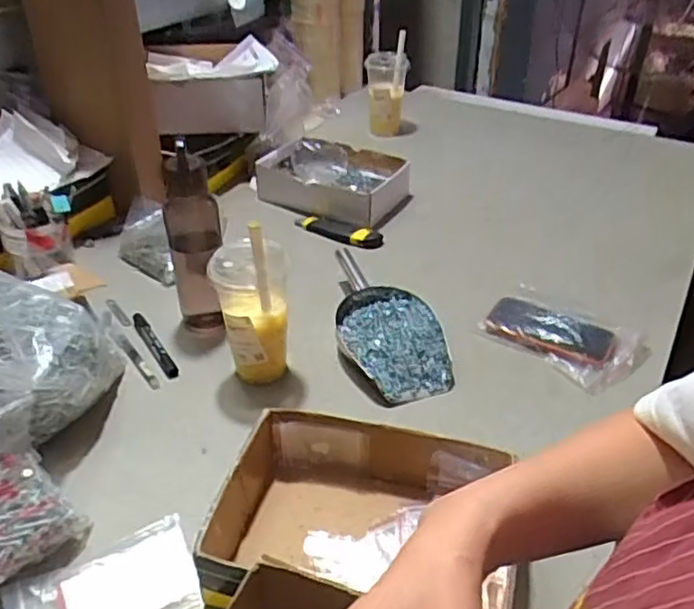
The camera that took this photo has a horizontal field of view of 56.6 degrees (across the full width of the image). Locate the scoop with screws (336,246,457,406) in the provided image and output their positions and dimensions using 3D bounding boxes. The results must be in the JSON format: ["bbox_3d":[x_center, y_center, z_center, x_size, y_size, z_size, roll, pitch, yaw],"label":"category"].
[{"bbox_3d":[0.046,0.022,0.855,0.127,0.053,0.264,-8,37,-10],"label":"scoop with screws"}]

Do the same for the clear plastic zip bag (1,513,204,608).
[{"bbox_3d":[-0.207,0.248,0.552,0.152,0.013,0.093,-19,40,-24],"label":"clear plastic zip bag"}]

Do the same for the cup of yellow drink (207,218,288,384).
[{"bbox_3d":[-0.110,-0.006,0.747,0.084,0.211,0.076,-9,37,-11],"label":"cup of yellow drink"}]

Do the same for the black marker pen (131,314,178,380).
[{"bbox_3d":[-0.253,0.051,0.842,0.018,0.013,0.150,-20,40,-25],"label":"black marker pen"}]

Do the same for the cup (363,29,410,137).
[{"bbox_3d":[0.088,-0.485,1.423,0.088,0.210,0.082,0,36,0],"label":"cup"}]

